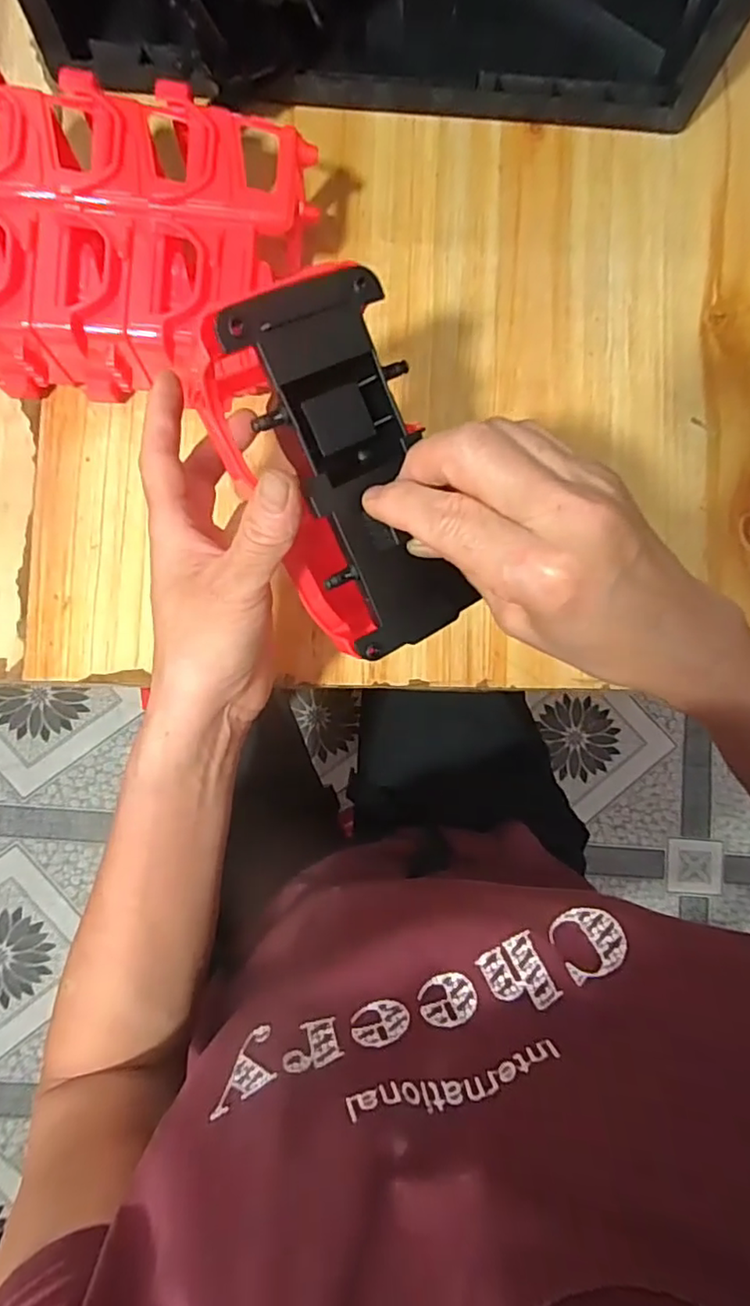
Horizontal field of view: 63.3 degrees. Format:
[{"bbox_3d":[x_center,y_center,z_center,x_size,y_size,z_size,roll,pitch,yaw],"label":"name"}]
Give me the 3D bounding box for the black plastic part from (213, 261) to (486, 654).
[{"bbox_3d":[-0.006,-0.074,0.255,0.064,0.023,0.148,-20,102,-5],"label":"black plastic part"}]

